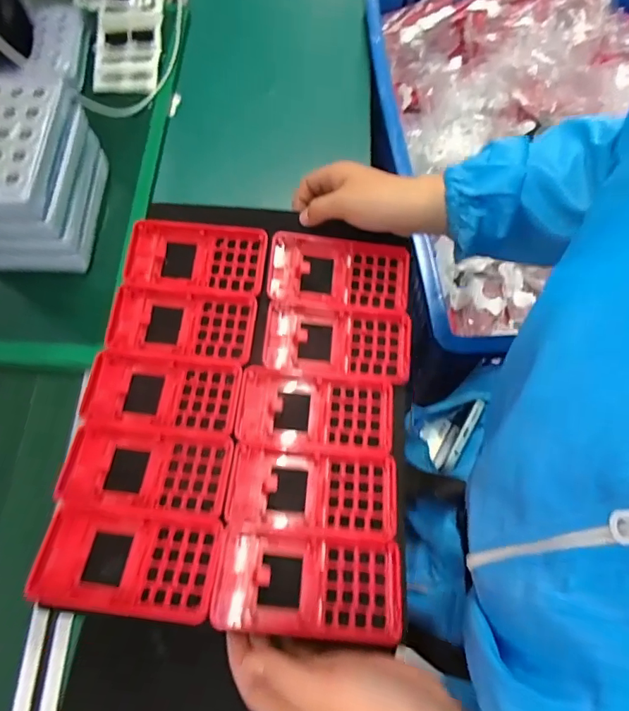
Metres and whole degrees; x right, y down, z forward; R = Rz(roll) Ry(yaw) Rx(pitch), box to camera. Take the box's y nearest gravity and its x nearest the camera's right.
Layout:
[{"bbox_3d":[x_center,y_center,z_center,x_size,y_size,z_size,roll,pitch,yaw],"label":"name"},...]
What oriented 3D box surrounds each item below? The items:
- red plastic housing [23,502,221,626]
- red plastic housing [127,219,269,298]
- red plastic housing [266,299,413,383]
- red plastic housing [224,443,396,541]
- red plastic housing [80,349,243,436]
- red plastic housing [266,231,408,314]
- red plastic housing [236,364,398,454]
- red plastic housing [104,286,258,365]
[{"bbox_3d":[-0.129,0.141,0.321,0.125,0.011,0.064,6,54,4],"label":"red plastic housing"},{"bbox_3d":[-0.106,-0.087,0.420,0.122,0.019,0.063,6,70,2],"label":"red plastic housing"},{"bbox_3d":[0.020,-0.012,0.401,0.125,0.013,0.062,6,70,2],"label":"red plastic housing"},{"bbox_3d":[-0.002,0.100,0.347,0.123,0.015,0.061,5,70,1],"label":"red plastic housing"},{"bbox_3d":[-0.125,0.030,0.384,0.123,0.016,0.062,6,70,2],"label":"red plastic housing"},{"bbox_3d":[0.022,-0.073,0.417,0.123,0.022,0.064,5,70,1],"label":"red plastic housing"},{"bbox_3d":[0.000,0.046,0.381,0.125,0.017,0.063,7,70,2],"label":"red plastic housing"},{"bbox_3d":[-0.117,-0.027,0.405,0.127,0.012,0.062,6,70,2],"label":"red plastic housing"}]

